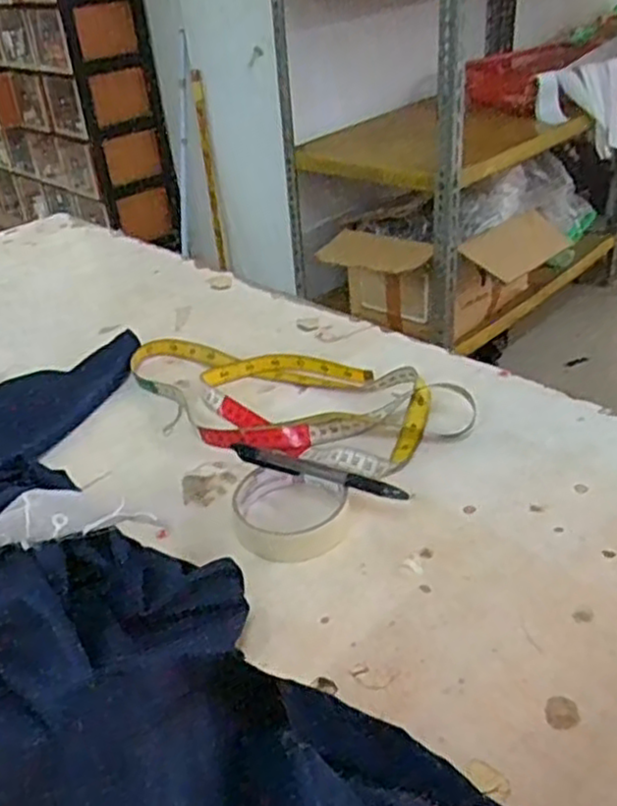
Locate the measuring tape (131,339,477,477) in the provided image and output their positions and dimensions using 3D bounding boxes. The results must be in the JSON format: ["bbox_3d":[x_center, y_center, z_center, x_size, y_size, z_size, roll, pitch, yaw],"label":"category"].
[{"bbox_3d":[-0.033,-0.004,0.653,0.339,0.021,0.137,13,39,26],"label":"measuring tape"}]

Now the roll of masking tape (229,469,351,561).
[{"bbox_3d":[-0.011,0.076,0.531,0.083,0.019,0.087,-4,34,3],"label":"roll of masking tape"}]

